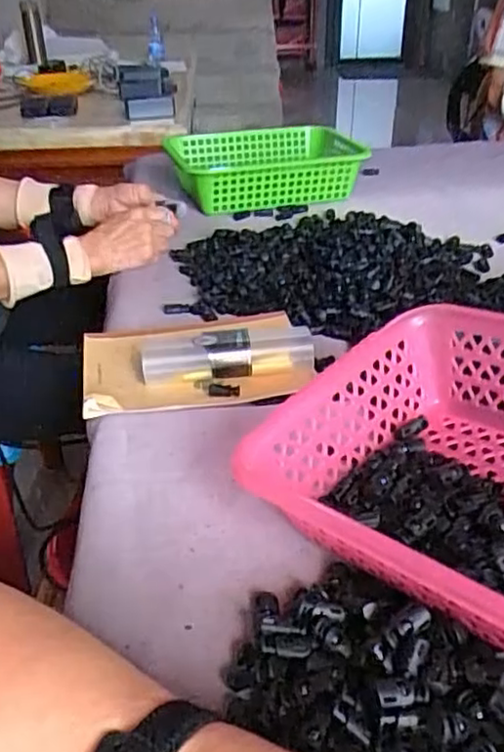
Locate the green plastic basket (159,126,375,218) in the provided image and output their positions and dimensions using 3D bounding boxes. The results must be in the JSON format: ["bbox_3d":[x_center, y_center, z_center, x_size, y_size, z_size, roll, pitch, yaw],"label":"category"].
[{"bbox_3d":[0.023,-0.352,1.108,0.289,0.075,0.247,-6,34,-9],"label":"green plastic basket"}]

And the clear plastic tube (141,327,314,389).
[{"bbox_3d":[-0.023,-0.021,0.615,0.160,0.033,0.049,-4,33,-6],"label":"clear plastic tube"}]

